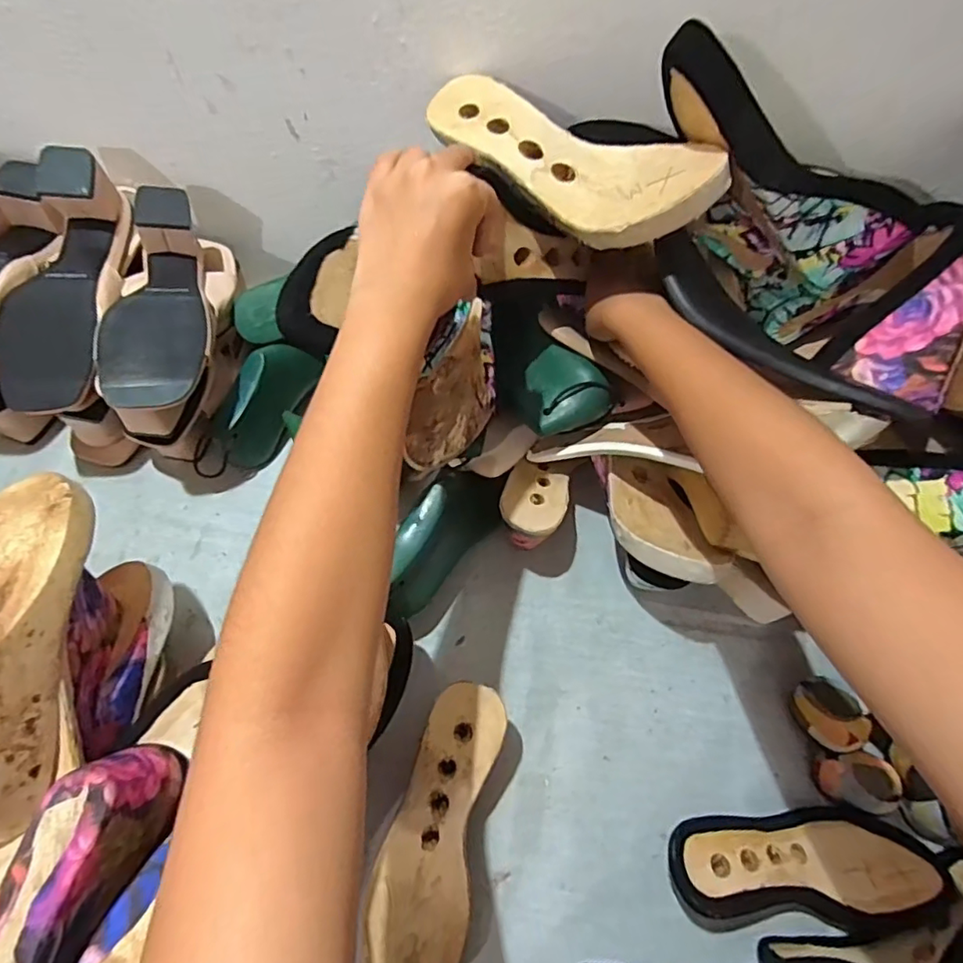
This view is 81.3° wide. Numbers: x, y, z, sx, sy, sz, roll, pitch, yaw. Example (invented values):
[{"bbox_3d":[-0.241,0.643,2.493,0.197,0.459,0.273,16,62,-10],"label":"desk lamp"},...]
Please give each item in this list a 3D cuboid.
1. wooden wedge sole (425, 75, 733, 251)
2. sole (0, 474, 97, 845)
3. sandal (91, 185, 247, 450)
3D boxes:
[{"bbox_3d":[0.060,-0.237,0.416,0.229,0.064,0.077,35,68,18],"label":"wooden wedge sole"},{"bbox_3d":[-0.293,0.102,0.354,0.074,0.071,0.212,-4,66,-5],"label":"sole"},{"bbox_3d":[-0.295,-0.160,0.544,0.090,0.094,0.230,-2,65,-4],"label":"sandal"}]

